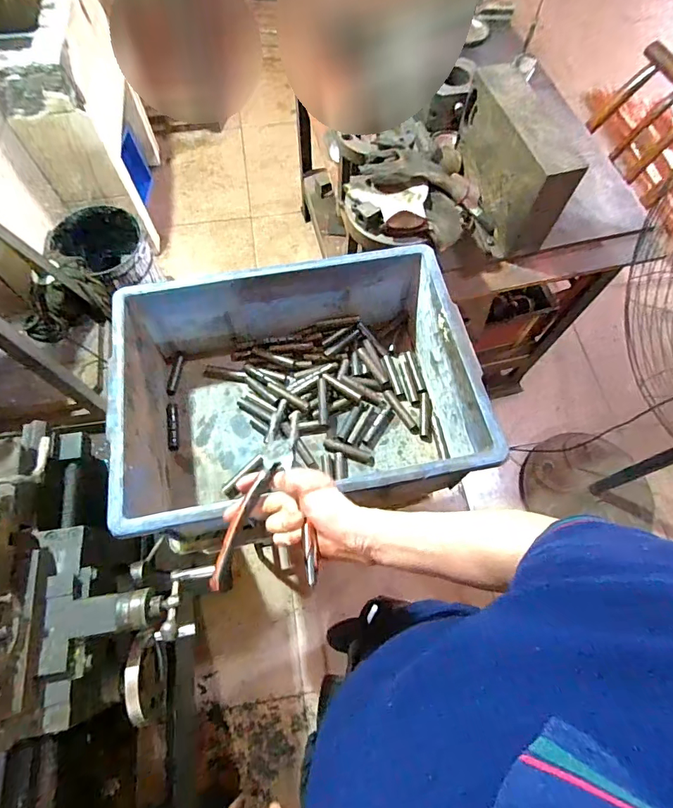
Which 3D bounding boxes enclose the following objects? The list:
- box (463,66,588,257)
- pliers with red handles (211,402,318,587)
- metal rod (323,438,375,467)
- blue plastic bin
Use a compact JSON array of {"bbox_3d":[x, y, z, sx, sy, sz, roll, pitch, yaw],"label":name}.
[{"bbox_3d":[0.347,-0.487,0.871,0.095,0.211,0.289,-17,68,-8],"label":"box"},{"bbox_3d":[-0.057,0.088,0.447,0.096,0.033,0.198,8,59,3],"label":"pliers with red handles"},{"bbox_3d":[0.021,0.076,0.688,0.084,0.021,0.020,18,68,7],"label":"metal rod"},{"bbox_3d":[-0.055,-0.016,0.651,0.469,0.178,0.347,-10,67,-5],"label":"blue plastic bin"}]

